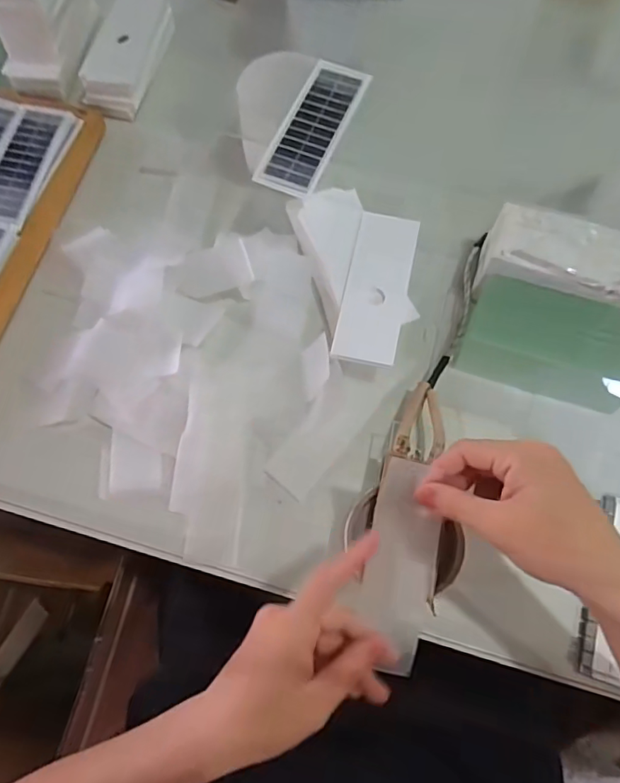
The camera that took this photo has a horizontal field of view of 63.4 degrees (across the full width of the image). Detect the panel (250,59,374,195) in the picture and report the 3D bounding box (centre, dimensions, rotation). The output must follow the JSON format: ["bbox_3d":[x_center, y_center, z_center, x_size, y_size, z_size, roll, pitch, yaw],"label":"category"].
[{"bbox_3d":[0.004,-0.230,0.432,0.051,0.006,0.145,23,73,8],"label":"panel"}]

